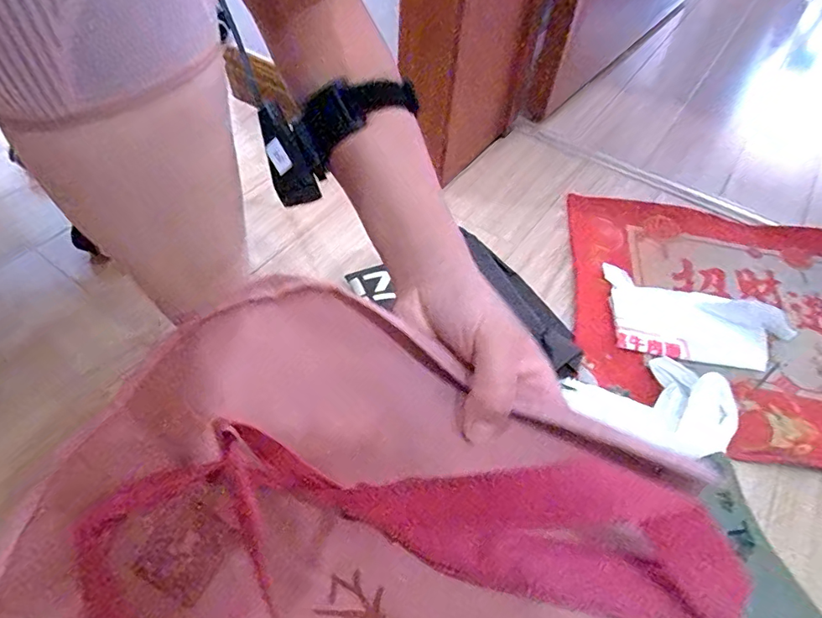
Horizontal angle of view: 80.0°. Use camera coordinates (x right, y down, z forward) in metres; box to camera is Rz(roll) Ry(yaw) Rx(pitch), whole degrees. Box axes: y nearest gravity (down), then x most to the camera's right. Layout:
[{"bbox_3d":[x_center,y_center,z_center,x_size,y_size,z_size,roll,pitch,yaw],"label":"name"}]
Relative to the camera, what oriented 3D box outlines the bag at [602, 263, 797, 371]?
[{"bbox_3d":[0.361,0.008,0.615,0.212,0.032,0.123,10,52,4],"label":"bag"}]

